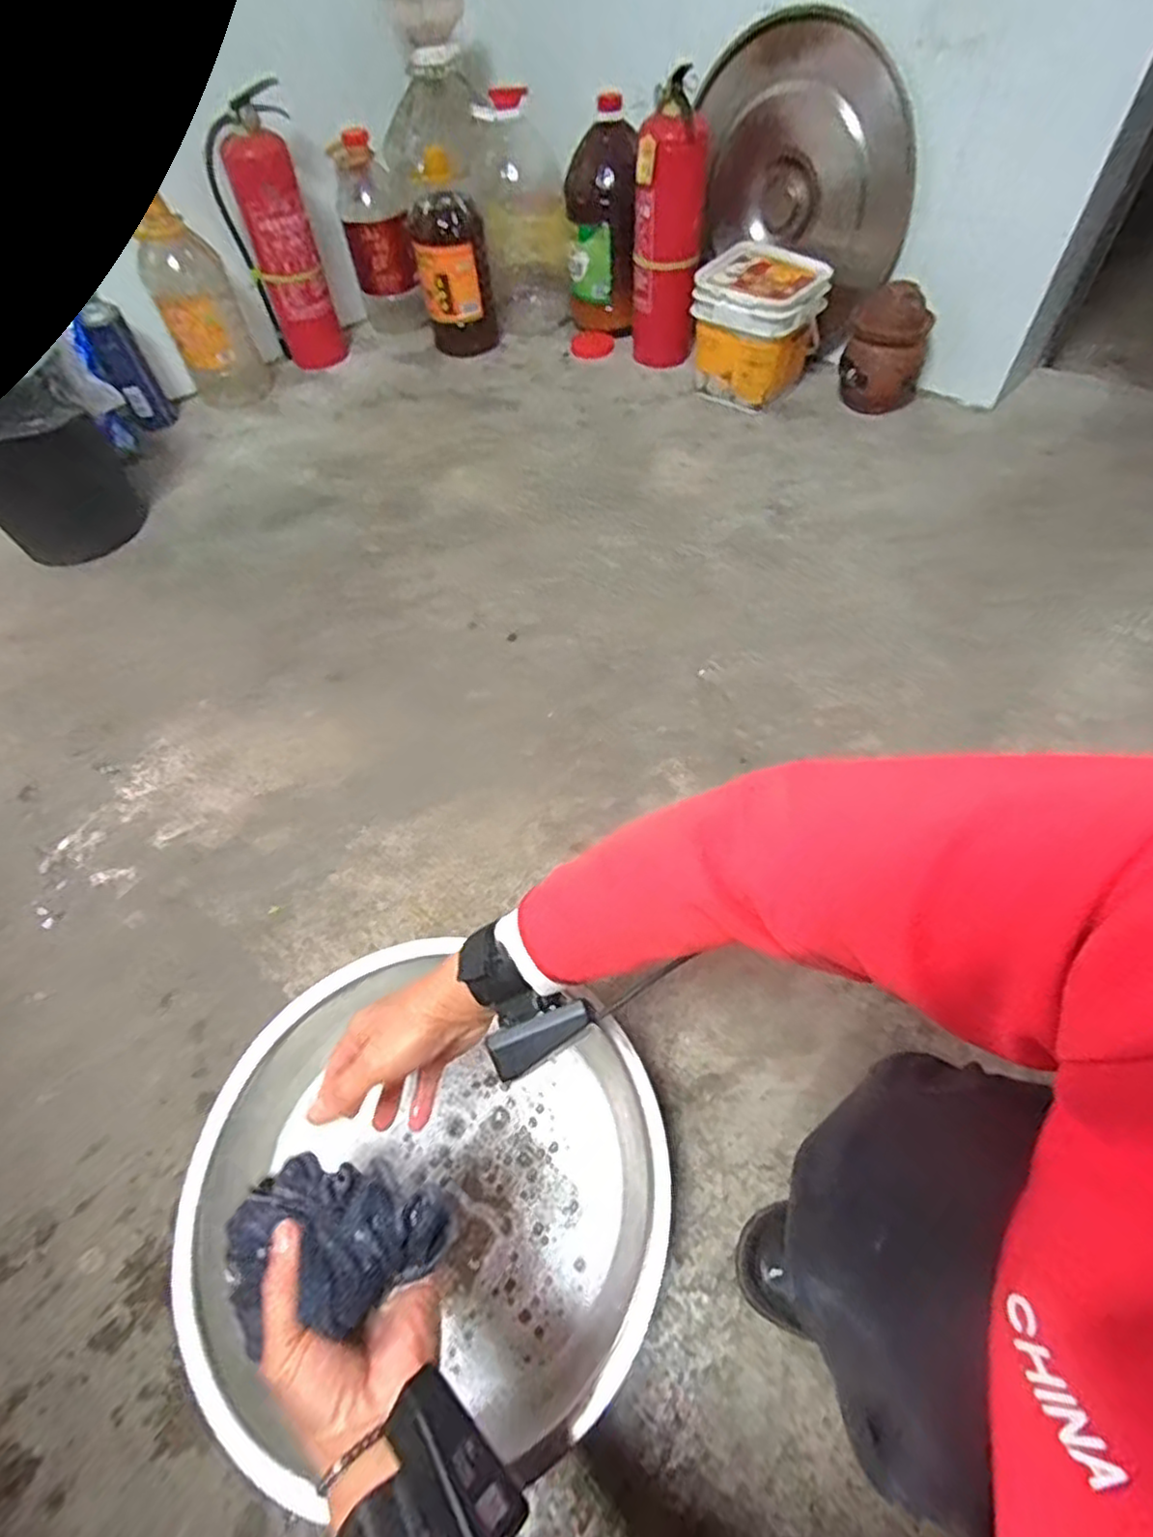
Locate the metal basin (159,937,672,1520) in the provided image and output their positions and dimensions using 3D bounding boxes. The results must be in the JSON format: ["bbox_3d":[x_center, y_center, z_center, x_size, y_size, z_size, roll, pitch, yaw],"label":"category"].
[{"bbox_3d":[-0.121,0.347,0.543,0.368,0.092,0.352,-2,57,4],"label":"metal basin"}]

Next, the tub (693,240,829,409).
[{"bbox_3d":[0.349,-0.849,1.295,0.202,0.220,0.187,31,65,22],"label":"tub"}]

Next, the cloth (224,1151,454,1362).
[{"bbox_3d":[-0.150,0.293,0.404,0.139,0.090,0.082,6,58,9],"label":"cloth"}]

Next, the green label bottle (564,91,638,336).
[{"bbox_3d":[0.054,-1.142,1.428,0.146,0.368,0.145,-3,57,3],"label":"green label bottle"}]

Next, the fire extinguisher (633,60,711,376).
[{"bbox_3d":[0.180,-1.034,1.310,0.134,0.430,0.129,6,58,9],"label":"fire extinguisher"}]

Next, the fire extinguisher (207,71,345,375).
[{"bbox_3d":[-0.635,-1.105,1.398,0.169,0.446,0.155,-12,57,-3],"label":"fire extinguisher"}]

